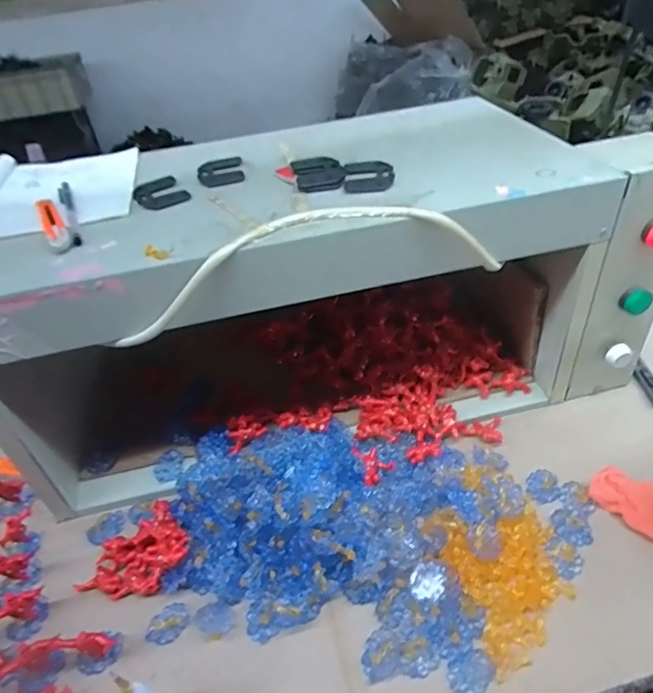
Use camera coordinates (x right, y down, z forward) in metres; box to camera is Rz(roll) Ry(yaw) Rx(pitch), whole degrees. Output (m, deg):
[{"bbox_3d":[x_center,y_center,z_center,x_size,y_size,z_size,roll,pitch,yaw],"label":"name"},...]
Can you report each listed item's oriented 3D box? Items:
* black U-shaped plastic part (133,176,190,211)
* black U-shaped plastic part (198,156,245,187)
[{"bbox_3d":[-0.165,-0.151,0.502,0.047,0.006,0.071,-25,43,-21],"label":"black U-shaped plastic part"},{"bbox_3d":[-0.112,-0.187,0.538,0.047,0.006,0.067,-11,40,-5],"label":"black U-shaped plastic part"}]

